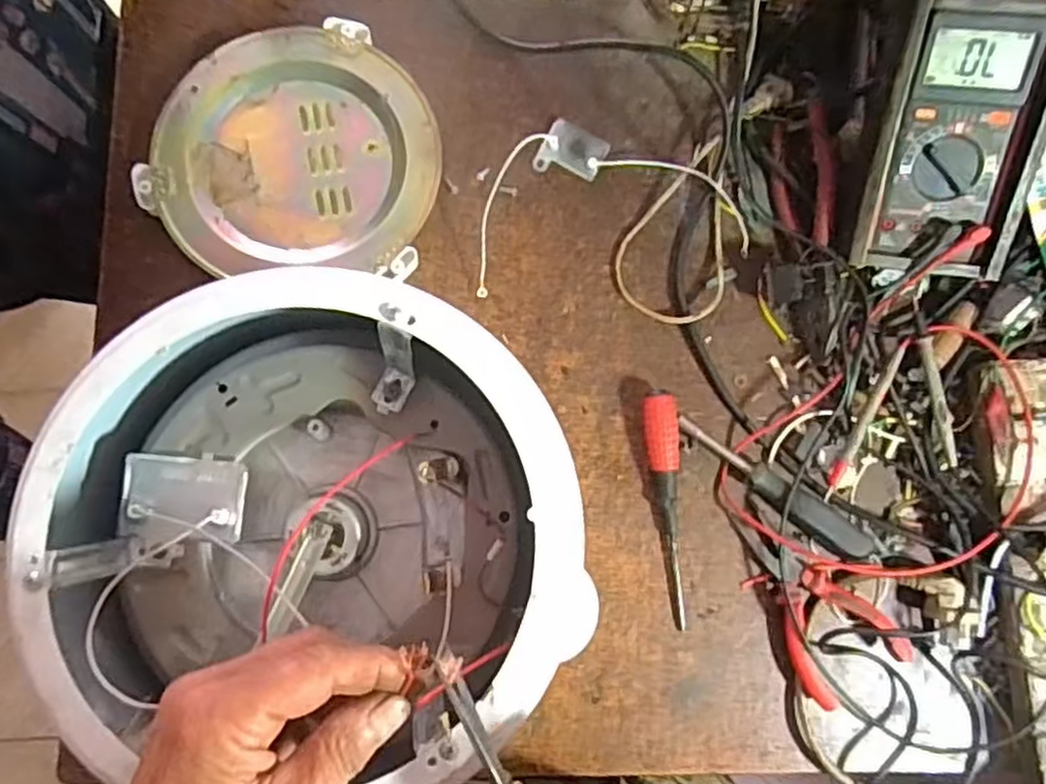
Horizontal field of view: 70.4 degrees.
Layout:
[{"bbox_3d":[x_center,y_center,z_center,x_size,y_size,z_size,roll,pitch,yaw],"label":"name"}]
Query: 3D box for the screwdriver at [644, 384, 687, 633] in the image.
[{"bbox_3d":[0.104,0.081,0.524,0.023,0.020,0.163,-5,81,0],"label":"screwdriver"}]

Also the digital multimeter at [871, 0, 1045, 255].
[{"bbox_3d":[0.285,-0.179,0.494,0.076,0.033,0.170,7,115,1],"label":"digital multimeter"}]

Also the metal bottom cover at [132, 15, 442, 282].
[{"bbox_3d":[-0.167,-0.180,0.551,0.201,0.034,0.190,-1,81,0],"label":"metal bottom cover"}]

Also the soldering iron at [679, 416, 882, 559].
[{"bbox_3d":[0.180,0.070,0.526,0.162,0.019,0.026,32,82,5],"label":"soldering iron"}]

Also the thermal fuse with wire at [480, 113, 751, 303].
[{"bbox_3d":[0.058,-0.148,0.547,0.202,0.032,0.121,-11,81,-2],"label":"thermal fuse with wire"}]

